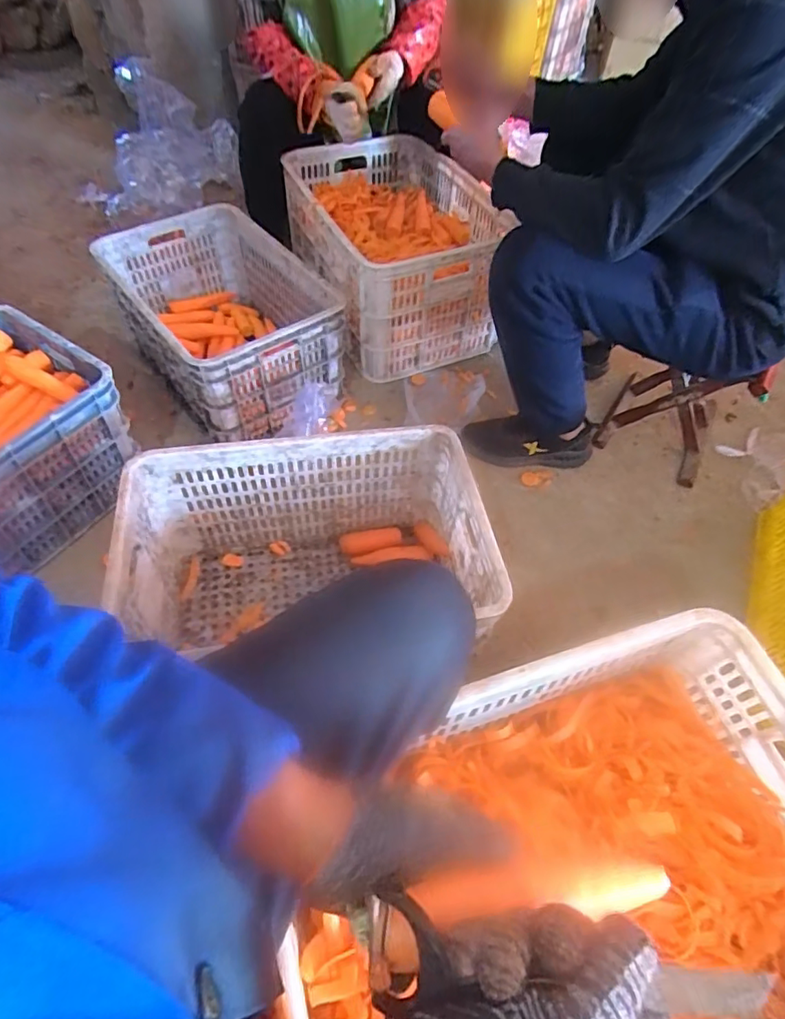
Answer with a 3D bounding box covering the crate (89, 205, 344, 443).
[{"bbox_3d":[-0.385,-0.438,1.219,0.342,0.226,0.525,-33,62,-24],"label":"crate"}]

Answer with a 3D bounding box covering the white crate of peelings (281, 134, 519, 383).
[{"bbox_3d":[0.003,-0.672,1.400,0.428,0.297,0.582,-19,57,-16],"label":"white crate of peelings"}]

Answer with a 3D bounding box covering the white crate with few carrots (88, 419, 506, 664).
[{"bbox_3d":[-0.130,0.098,0.865,0.518,0.279,0.336,-6,54,-7],"label":"white crate with few carrots"}]

